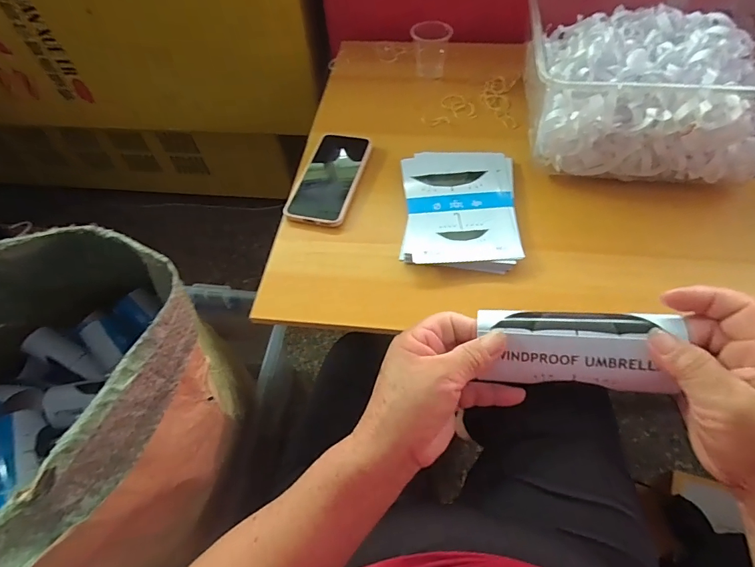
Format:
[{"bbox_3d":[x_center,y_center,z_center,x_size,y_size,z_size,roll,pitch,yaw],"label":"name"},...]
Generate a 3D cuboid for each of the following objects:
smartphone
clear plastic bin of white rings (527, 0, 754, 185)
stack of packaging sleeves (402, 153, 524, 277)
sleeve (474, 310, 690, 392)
[{"bbox_3d":[-0.064,-0.142,0.550,0.081,0.008,0.159,9,57,10],"label":"smartphone"},{"bbox_3d":[0.336,-0.263,0.529,0.298,0.143,0.288,6,56,8],"label":"clear plastic bin of white rings"},{"bbox_3d":[0.100,-0.097,0.507,0.134,0.017,0.188,2,56,5],"label":"stack of packaging sleeves"},{"bbox_3d":[0.125,0.040,0.264,0.113,0.035,0.041,1,55,17],"label":"sleeve"}]

